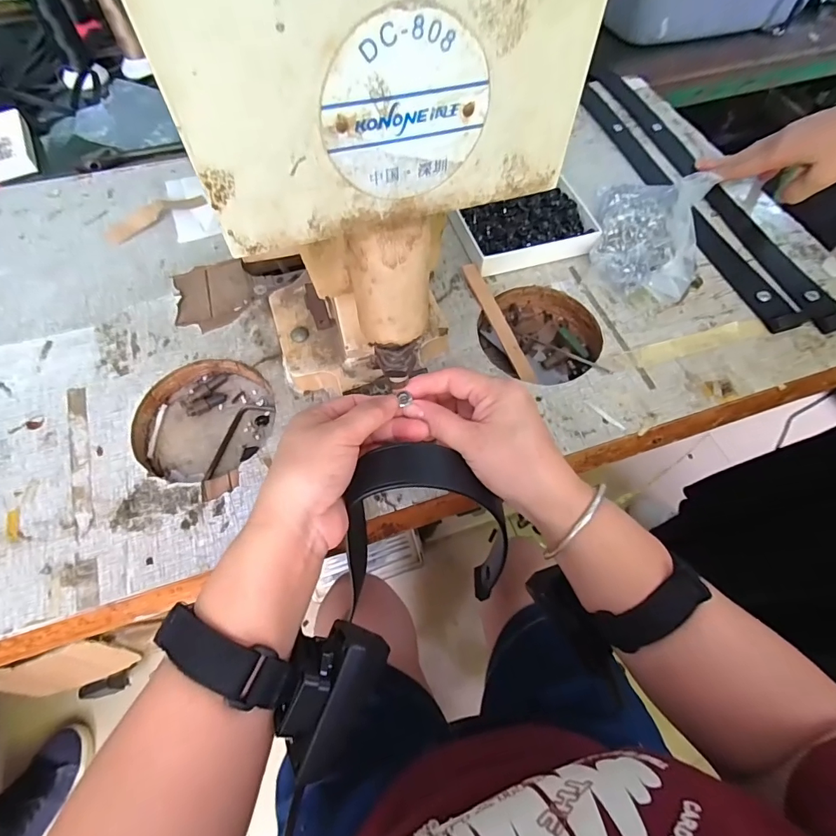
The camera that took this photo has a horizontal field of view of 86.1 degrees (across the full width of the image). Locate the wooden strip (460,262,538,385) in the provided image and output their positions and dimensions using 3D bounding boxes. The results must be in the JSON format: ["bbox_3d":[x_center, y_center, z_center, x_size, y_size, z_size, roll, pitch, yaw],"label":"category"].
[{"bbox_3d":[0.079,-0.092,0.432,0.017,0.004,0.133,-25,78,-7],"label":"wooden strip"}]

